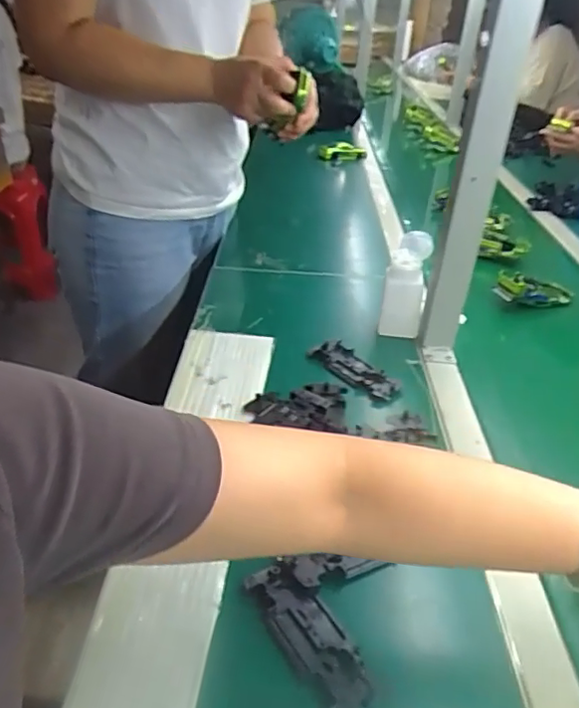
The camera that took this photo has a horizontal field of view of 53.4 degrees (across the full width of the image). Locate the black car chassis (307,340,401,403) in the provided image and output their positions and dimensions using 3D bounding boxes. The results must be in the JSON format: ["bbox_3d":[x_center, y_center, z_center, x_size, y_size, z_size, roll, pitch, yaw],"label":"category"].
[{"bbox_3d":[0.079,0.020,0.695,0.047,0.016,0.120,-23,42,-35],"label":"black car chassis"}]

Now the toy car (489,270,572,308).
[{"bbox_3d":[0.370,-0.096,0.880,0.126,0.043,0.035,9,31,-18],"label":"toy car"}]

